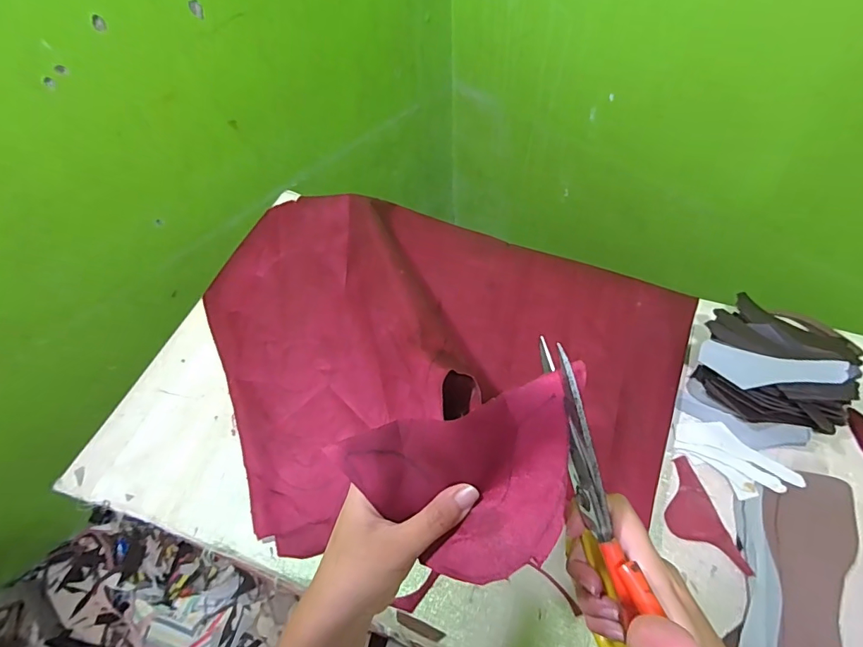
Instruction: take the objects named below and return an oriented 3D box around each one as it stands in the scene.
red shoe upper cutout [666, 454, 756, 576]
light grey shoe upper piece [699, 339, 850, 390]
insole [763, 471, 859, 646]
[{"bbox_3d":[0.327,0.243,0.583,0.060,0.015,0.139,-13,57,-5],"label":"red shoe upper cutout"},{"bbox_3d":[0.424,0.060,0.586,0.150,0.005,0.054,11,67,30],"label":"light grey shoe upper piece"},{"bbox_3d":[0.439,0.293,0.533,0.097,0.006,0.253,15,59,13],"label":"insole"}]

